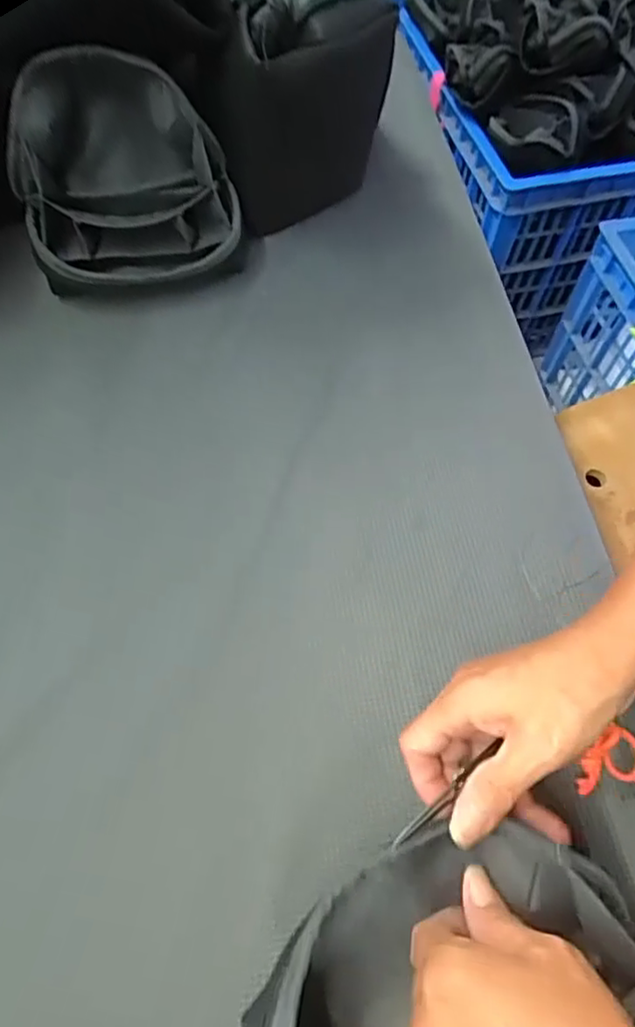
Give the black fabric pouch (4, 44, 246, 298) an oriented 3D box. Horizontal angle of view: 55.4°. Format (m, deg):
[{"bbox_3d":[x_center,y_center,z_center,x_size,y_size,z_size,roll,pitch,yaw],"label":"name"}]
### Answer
[{"bbox_3d":[-0.153,-0.265,0.480,0.172,0.117,0.133,-10,63,-6],"label":"black fabric pouch"}]

